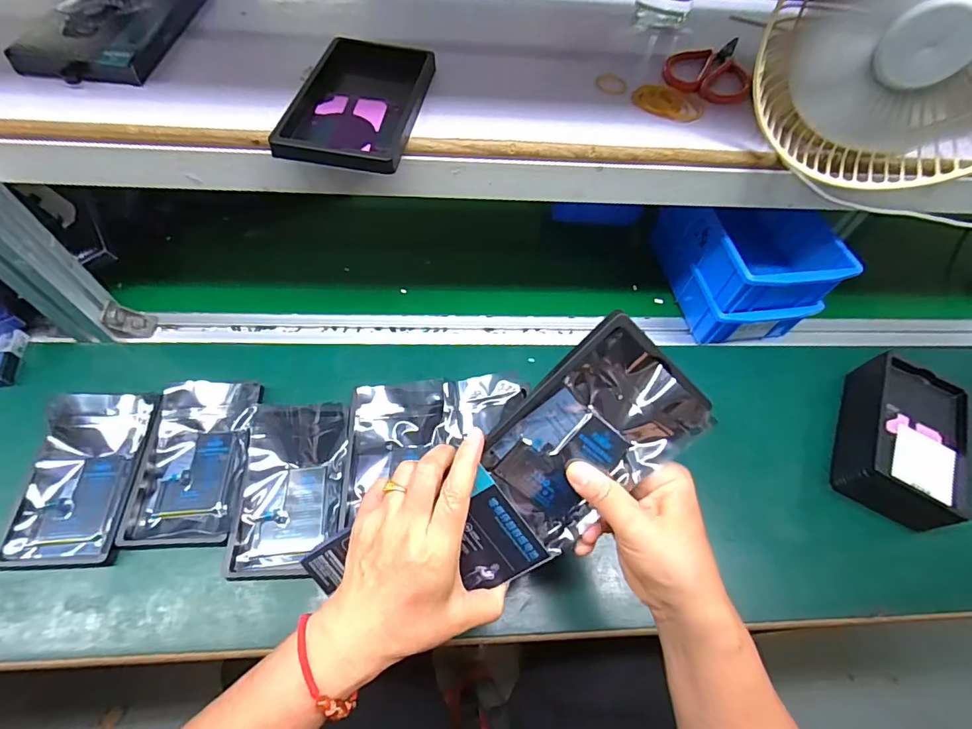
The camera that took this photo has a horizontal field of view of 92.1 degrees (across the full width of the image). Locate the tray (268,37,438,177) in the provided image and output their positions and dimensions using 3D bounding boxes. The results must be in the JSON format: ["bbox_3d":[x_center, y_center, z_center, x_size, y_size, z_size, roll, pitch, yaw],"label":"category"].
[{"bbox_3d":[-0.100,-0.217,0.385,0.092,0.016,0.160,9,58,1],"label":"tray"}]

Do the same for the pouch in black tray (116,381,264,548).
[{"bbox_3d":[-0.276,0.089,0.445,0.095,0.021,0.155,1,58,-4],"label":"pouch in black tray"}]

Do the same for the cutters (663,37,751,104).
[{"bbox_3d":[0.223,-0.294,0.463,0.081,0.009,0.116,24,59,10],"label":"cutters"}]

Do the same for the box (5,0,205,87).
[{"bbox_3d":[-0.319,-0.306,0.413,0.093,0.020,0.186,6,58,-1],"label":"box"}]

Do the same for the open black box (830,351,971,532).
[{"bbox_3d":[0.436,0.080,0.493,0.102,0.053,0.163,25,60,11],"label":"open black box"}]

